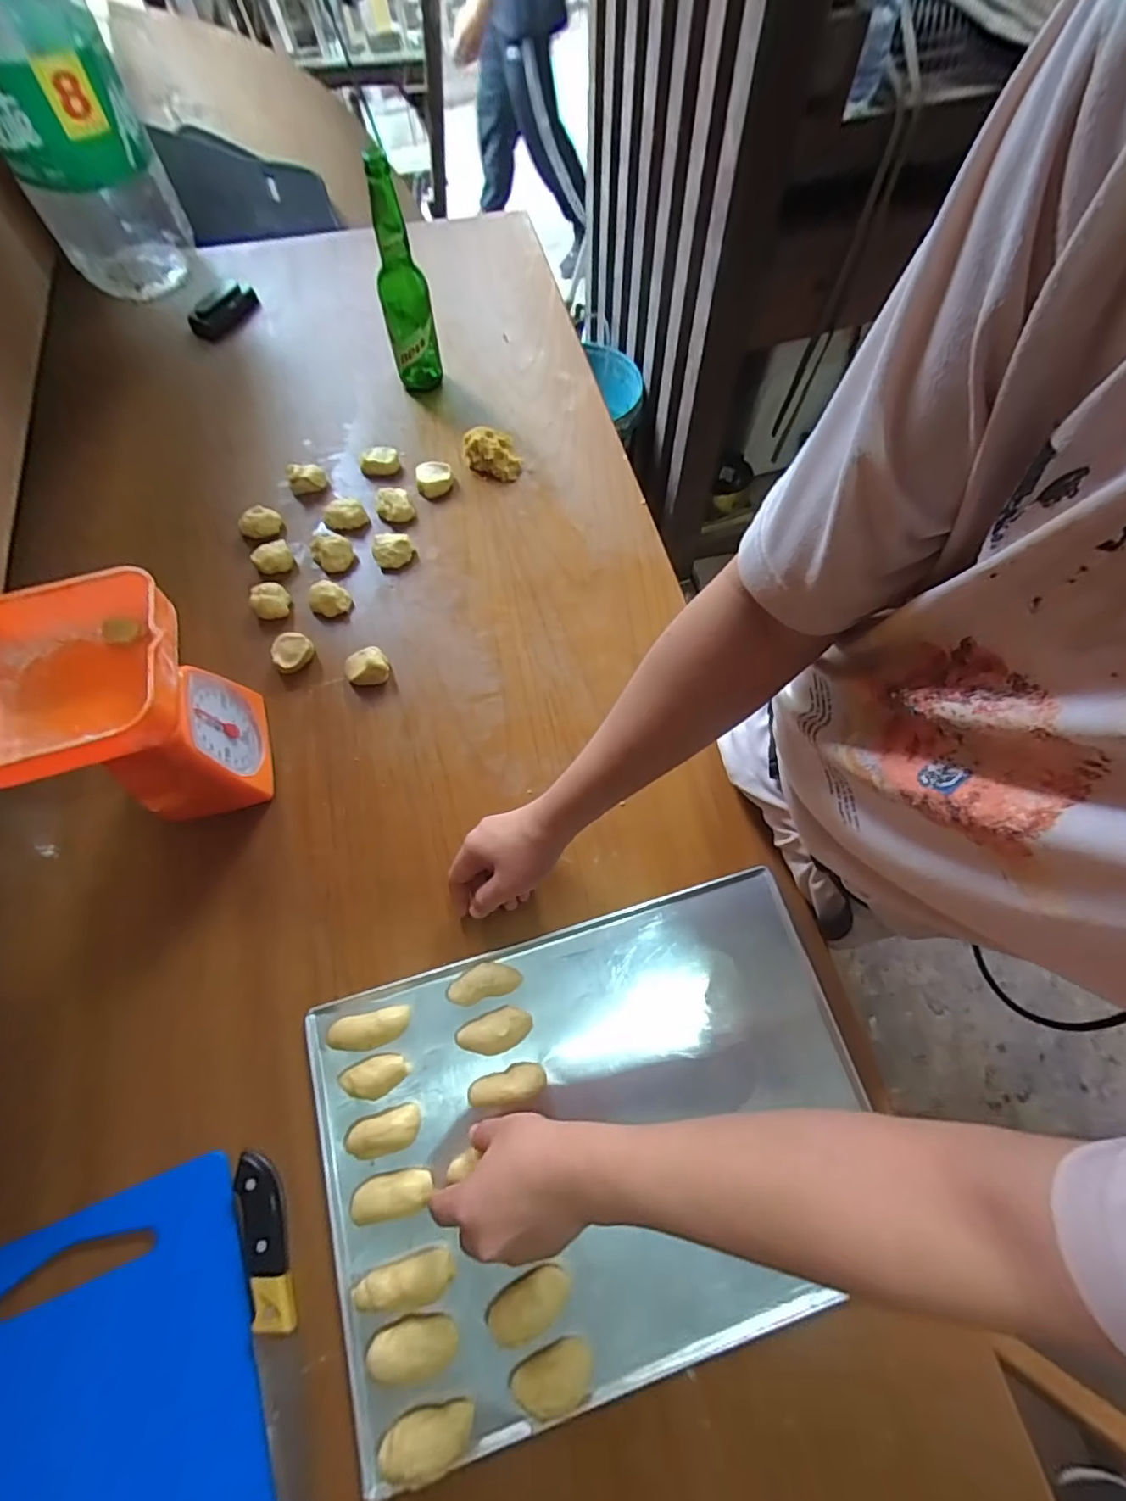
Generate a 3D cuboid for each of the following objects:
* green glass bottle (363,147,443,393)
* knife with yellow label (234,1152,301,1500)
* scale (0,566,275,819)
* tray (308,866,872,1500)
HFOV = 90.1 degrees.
[{"bbox_3d":[-0.197,-0.570,0.702,0.060,0.256,0.061,-9,68,-6],"label":"green glass bottle"},{"bbox_3d":[-0.207,0.453,0.409,0.032,0.021,0.280,-14,69,-9],"label":"knife with yellow label"},{"bbox_3d":[-0.376,-0.027,0.487,0.153,0.189,0.144,-12,68,-8],"label":"scale"},{"bbox_3d":[0.032,0.316,0.477,0.446,0.034,0.318,-15,69,-9],"label":"tray"}]

